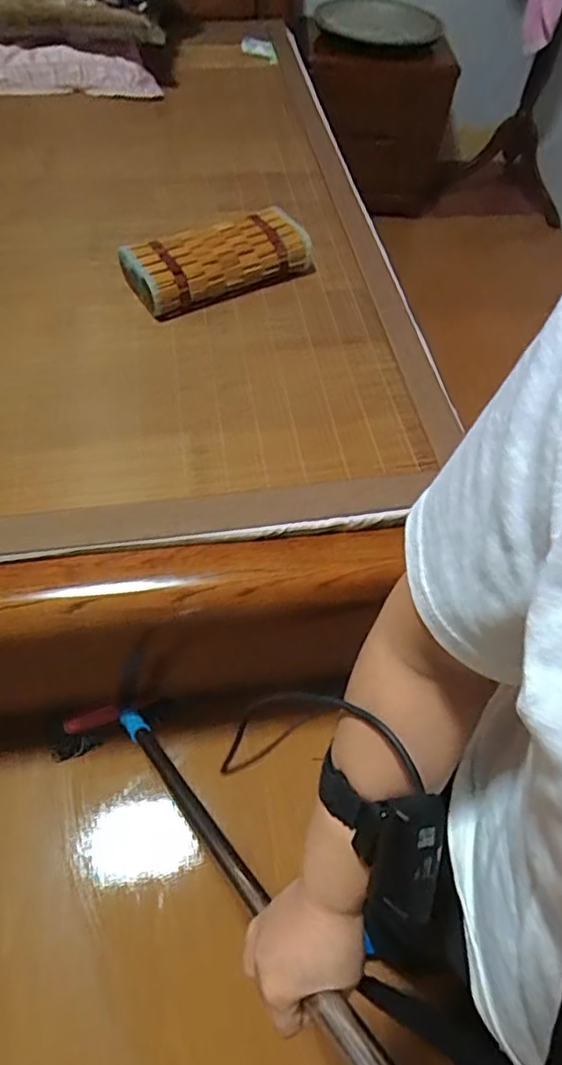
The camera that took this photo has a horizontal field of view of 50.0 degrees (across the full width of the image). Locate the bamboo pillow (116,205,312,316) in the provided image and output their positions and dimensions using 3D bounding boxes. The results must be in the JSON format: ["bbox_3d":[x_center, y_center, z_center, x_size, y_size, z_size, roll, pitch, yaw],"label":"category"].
[{"bbox_3d":[-0.119,-0.514,1.135,0.357,0.074,0.134,-23,60,-18],"label":"bamboo pillow"}]

